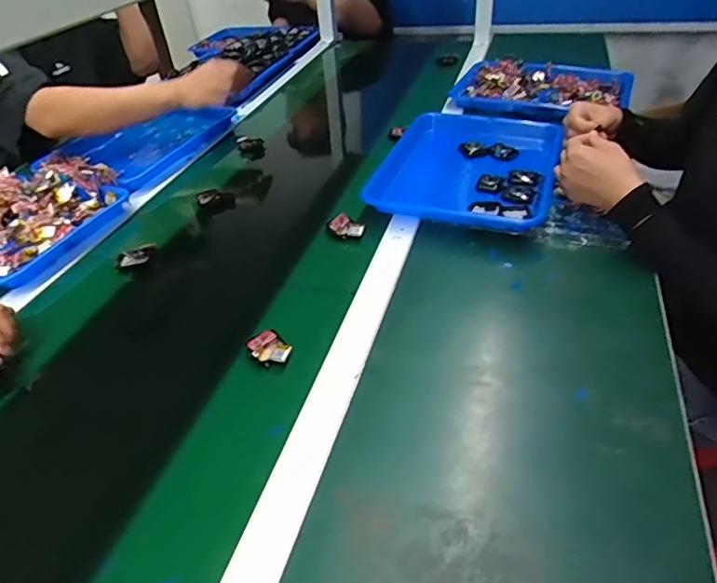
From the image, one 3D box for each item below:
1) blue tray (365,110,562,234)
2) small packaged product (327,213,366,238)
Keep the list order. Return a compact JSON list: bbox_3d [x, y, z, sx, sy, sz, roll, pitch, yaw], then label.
[{"bbox_3d":[0.171,-0.195,0.828,0.253,0.036,0.333,10,41,18],"label":"blue tray"},{"bbox_3d":[-0.016,-0.091,0.757,0.063,0.017,0.030,28,49,34],"label":"small packaged product"}]

